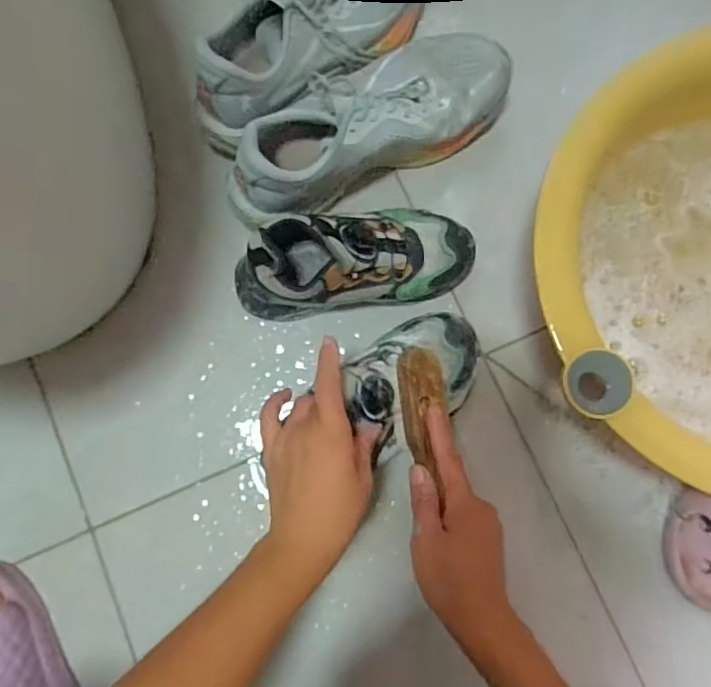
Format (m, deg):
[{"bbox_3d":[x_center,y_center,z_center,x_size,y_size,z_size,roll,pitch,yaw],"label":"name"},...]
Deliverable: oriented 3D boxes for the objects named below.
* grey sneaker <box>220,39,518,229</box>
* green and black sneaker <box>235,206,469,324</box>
[{"bbox_3d":[0.009,-0.203,0.524,0.283,0.111,0.104,-33,81,-4],"label":"grey sneaker"},{"bbox_3d":[-0.003,-0.080,0.504,0.224,0.103,0.090,-7,80,0],"label":"green and black sneaker"}]

